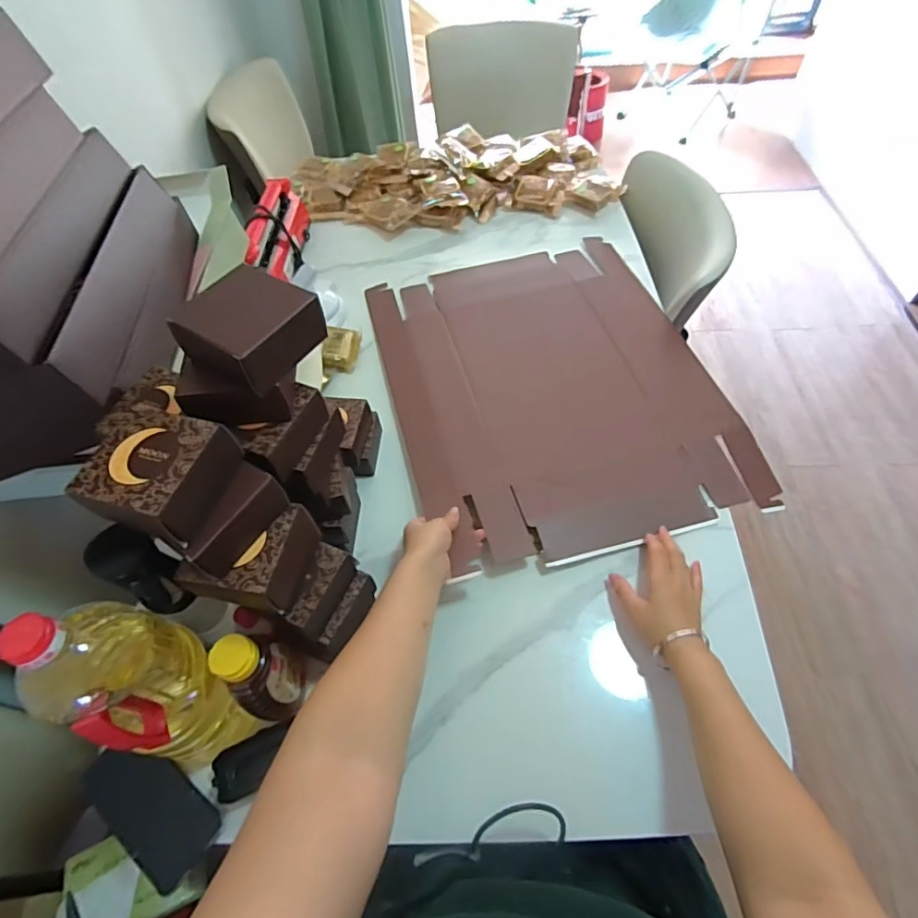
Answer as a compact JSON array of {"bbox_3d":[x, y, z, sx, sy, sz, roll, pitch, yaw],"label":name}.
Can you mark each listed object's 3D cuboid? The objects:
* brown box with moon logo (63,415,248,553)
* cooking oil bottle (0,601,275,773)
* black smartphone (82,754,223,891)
[{"bbox_3d":[-0.242,0.016,0.421,0.096,0.057,0.094,9,57,9],"label":"brown box with moon logo"},{"bbox_3d":[-0.285,0.197,0.470,0.091,0.278,0.110,-34,60,-18],"label":"cooking oil bottle"},{"bbox_3d":[-0.315,0.355,0.534,0.142,0.011,0.075,44,65,8],"label":"black smartphone"}]

